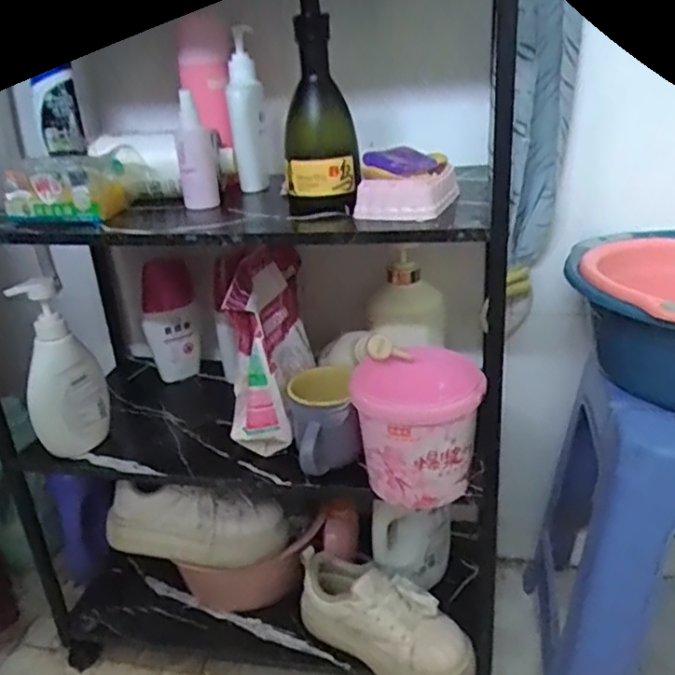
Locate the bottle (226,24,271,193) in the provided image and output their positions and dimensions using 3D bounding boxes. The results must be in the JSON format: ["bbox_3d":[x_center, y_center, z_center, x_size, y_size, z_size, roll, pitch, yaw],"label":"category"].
[{"bbox_3d":[-0.111,-0.273,0.781,0.043,0.182,0.044,-7,24,-7],"label":"bottle"}]

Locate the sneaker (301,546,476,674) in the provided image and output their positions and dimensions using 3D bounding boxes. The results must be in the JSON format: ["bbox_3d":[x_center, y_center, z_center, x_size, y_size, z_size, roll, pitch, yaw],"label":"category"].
[{"bbox_3d":[0.055,0.368,0.825,0.245,0.119,0.091,13,29,32],"label":"sneaker"}]

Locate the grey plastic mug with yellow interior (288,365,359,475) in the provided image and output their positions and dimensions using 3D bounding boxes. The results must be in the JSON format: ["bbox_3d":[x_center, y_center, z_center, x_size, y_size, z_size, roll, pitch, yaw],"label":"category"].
[{"bbox_3d":[-0.015,0.099,0.727,0.071,0.093,0.101,-8,25,-8],"label":"grey plastic mug with yellow interior"}]

